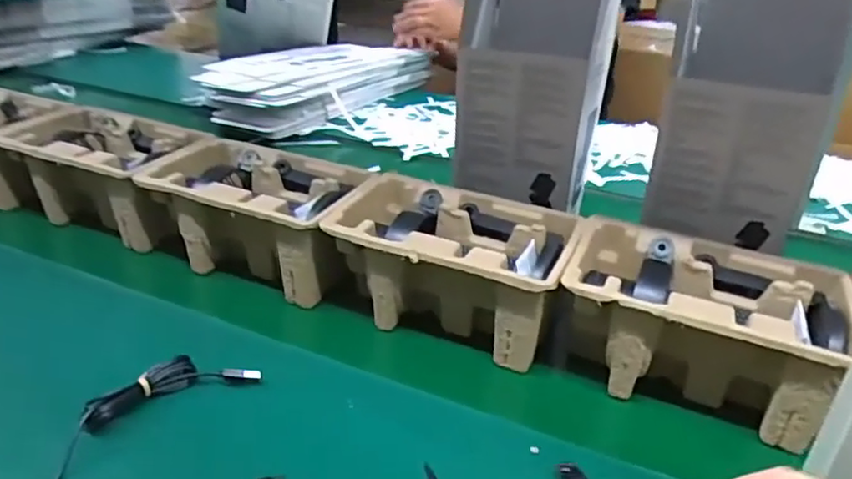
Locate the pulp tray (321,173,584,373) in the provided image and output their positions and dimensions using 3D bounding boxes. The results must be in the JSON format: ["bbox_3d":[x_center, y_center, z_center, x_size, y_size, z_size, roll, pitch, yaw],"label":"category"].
[{"bbox_3d":[0.031,0.024,0.639,0.224,0.108,0.148,10,29,21],"label":"pulp tray"}]

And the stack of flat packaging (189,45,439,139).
[{"bbox_3d":[-0.237,-0.303,1.239,0.274,0.070,0.415,14,31,27],"label":"stack of flat packaging"}]

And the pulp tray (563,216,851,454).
[{"bbox_3d":[0.237,0.073,0.570,0.211,0.109,0.144,10,29,20],"label":"pulp tray"}]

